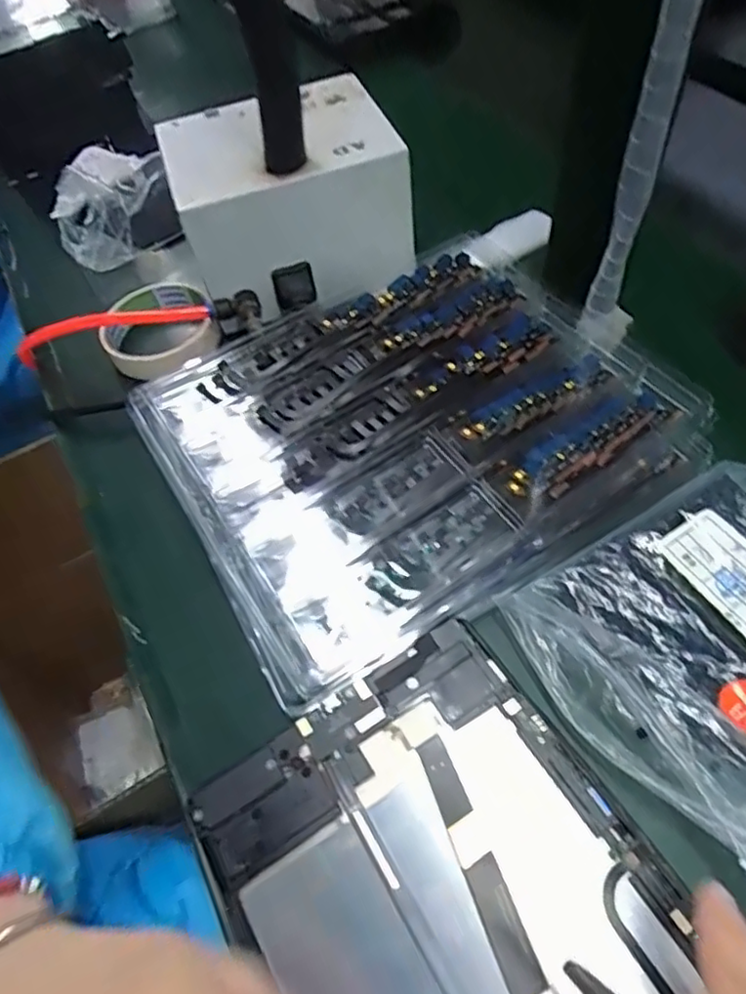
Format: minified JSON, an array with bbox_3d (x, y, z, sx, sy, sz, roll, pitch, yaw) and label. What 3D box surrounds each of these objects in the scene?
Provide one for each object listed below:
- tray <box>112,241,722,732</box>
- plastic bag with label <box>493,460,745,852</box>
[{"bbox_3d":[0.021,-0.045,0.364,0.268,0.019,0.225,-28,60,-13],"label":"tray"},{"bbox_3d":[0.172,0.063,0.302,0.180,0.027,0.152,-35,61,-17],"label":"plastic bag with label"}]

